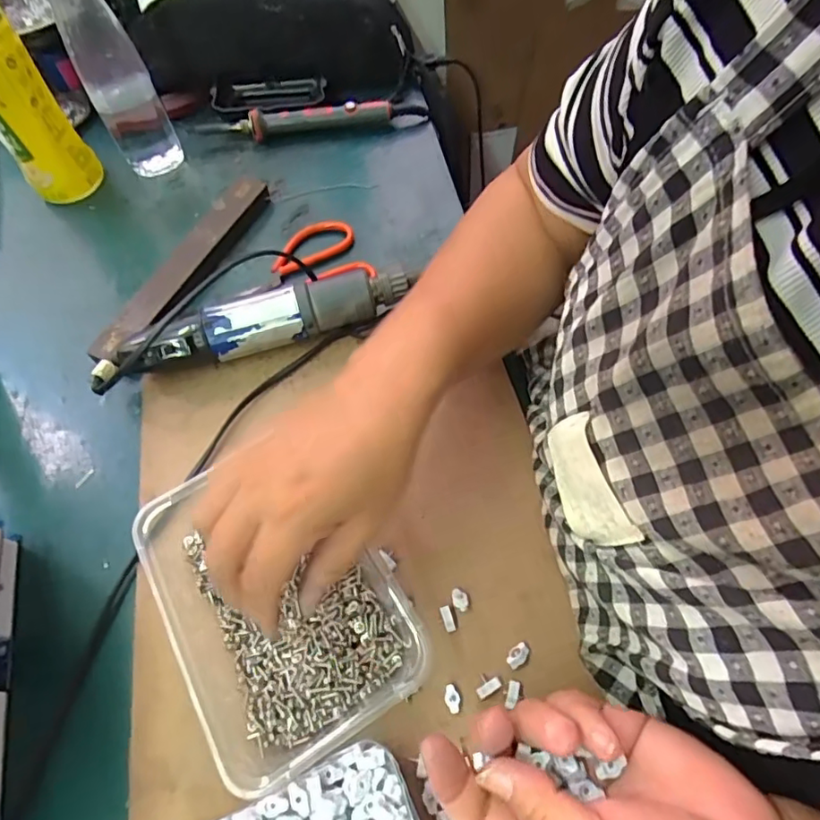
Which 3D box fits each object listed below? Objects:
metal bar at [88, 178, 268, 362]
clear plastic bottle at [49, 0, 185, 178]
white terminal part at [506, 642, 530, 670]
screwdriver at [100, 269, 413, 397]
[{"bbox_3d":[-0.188,-0.121,0.452,0.035,0.020,0.203,24,65,16],"label":"metal bar"},{"bbox_3d":[-0.256,-0.297,0.455,0.055,0.197,0.060,-26,62,-10],"label":"clear plastic bottle"},{"bbox_3d":[0.059,0.133,0.295,0.014,0.004,0.009,-34,64,-15],"label":"white terminal part"},{"bbox_3d":[-0.111,-0.059,0.400,0.236,0.041,0.041,-16,61,-5],"label":"screwdriver"}]

